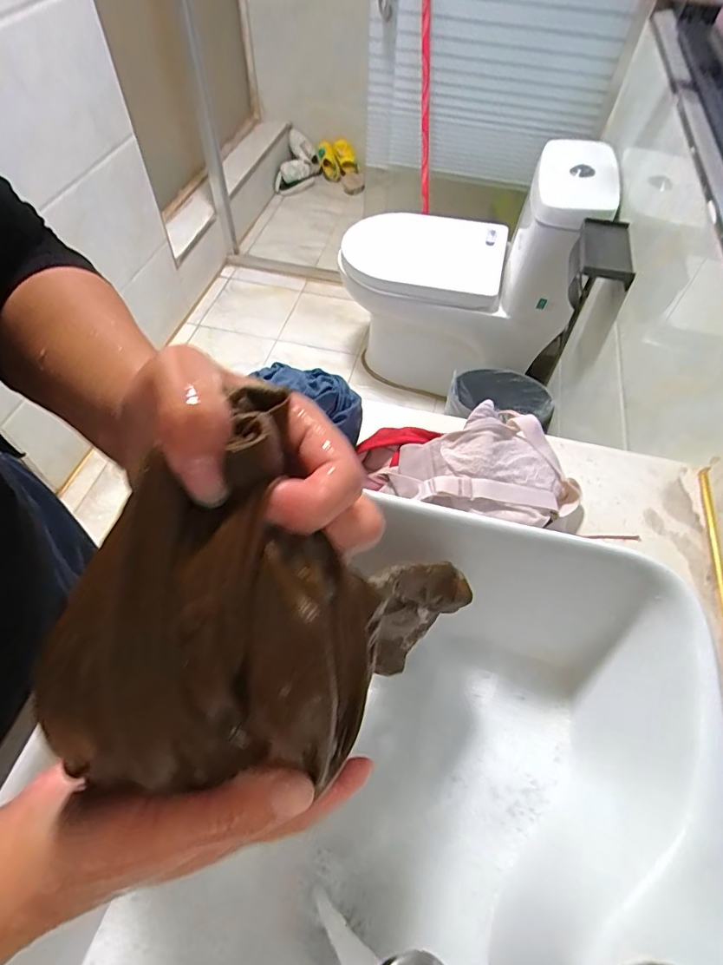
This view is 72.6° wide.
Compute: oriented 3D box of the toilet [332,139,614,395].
[{"bbox_3d":[0.274,-0.579,1.391,0.618,0.588,0.363,18,58,10],"label":"toilet"}]

